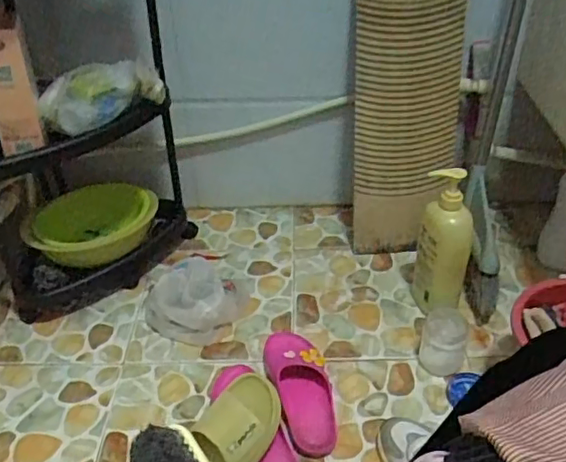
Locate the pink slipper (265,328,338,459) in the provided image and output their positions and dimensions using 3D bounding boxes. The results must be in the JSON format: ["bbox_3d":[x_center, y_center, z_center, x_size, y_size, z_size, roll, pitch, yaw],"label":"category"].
[{"bbox_3d":[0.031,0.256,0.981,0.096,0.055,0.227,-11,40,-8],"label":"pink slipper"}]

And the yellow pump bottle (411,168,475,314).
[{"bbox_3d":[0.285,0.016,1.048,0.092,0.316,0.082,10,39,15],"label":"yellow pump bottle"}]

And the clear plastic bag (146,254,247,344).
[{"bbox_3d":[-0.167,0.114,1.146,0.173,0.086,0.198,27,49,32],"label":"clear plastic bag"}]

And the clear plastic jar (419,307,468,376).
[{"bbox_3d":[0.271,0.189,1.008,0.070,0.097,0.074,-2,40,2],"label":"clear plastic jar"}]

